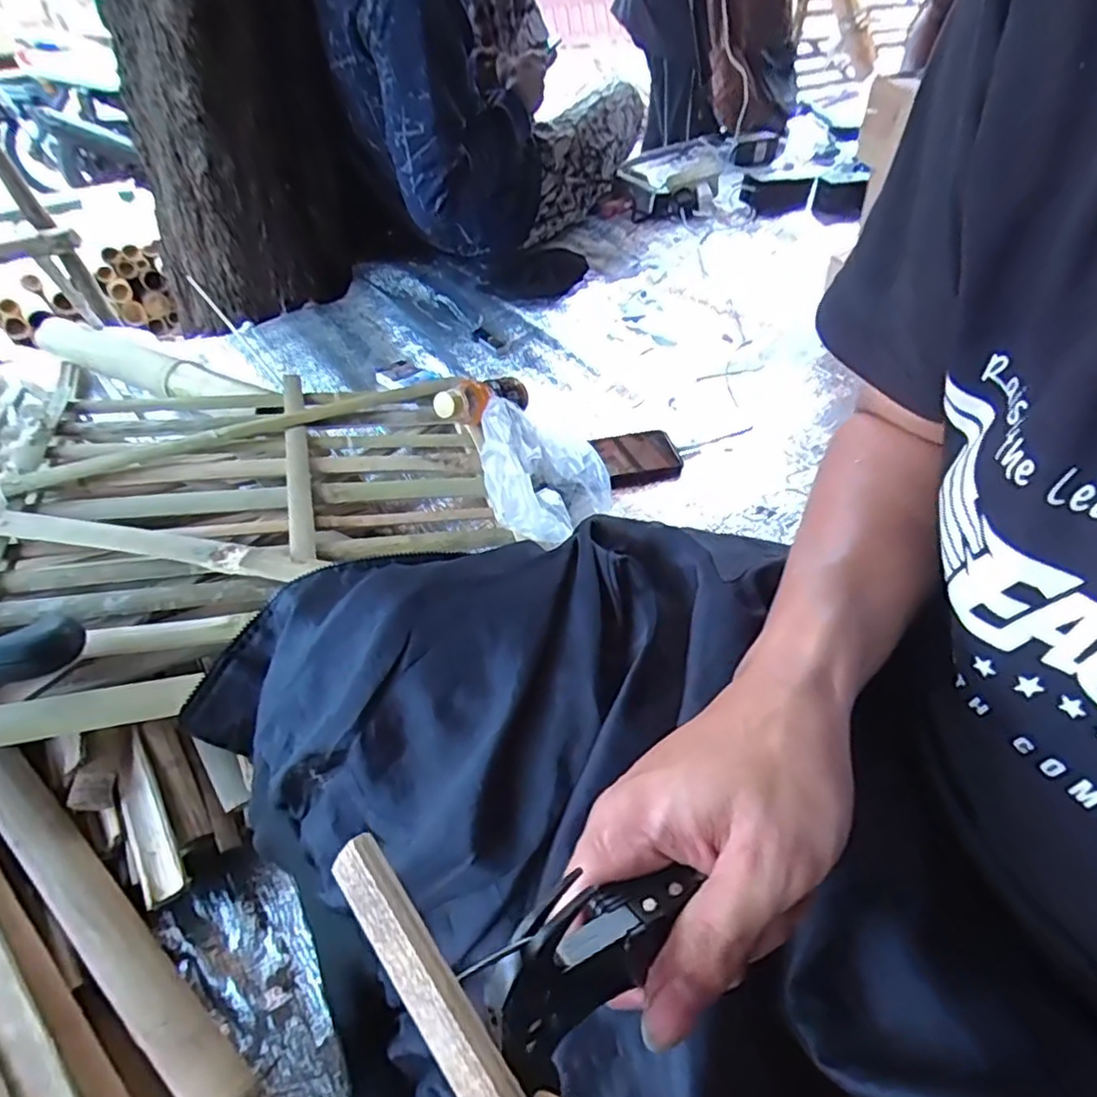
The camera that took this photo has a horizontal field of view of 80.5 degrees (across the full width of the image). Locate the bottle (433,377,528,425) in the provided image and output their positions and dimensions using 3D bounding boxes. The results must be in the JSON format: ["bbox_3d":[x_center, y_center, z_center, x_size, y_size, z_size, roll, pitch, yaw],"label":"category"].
[{"bbox_3d":[-0.073,-0.180,0.777,0.047,0.046,0.162,28,34,30],"label":"bottle"}]

